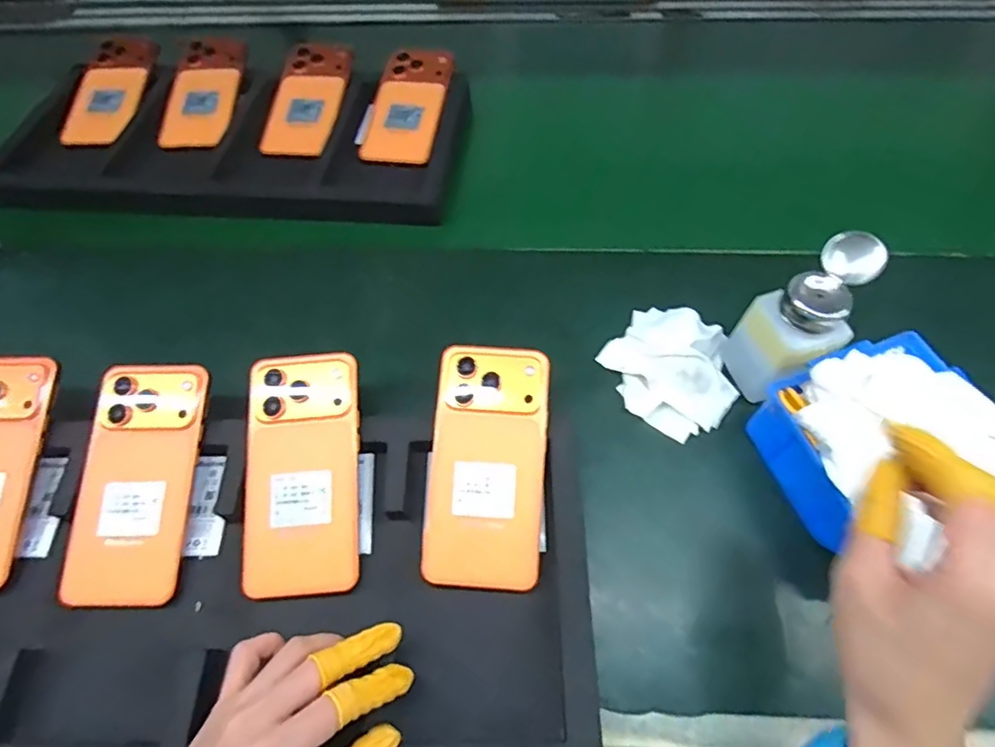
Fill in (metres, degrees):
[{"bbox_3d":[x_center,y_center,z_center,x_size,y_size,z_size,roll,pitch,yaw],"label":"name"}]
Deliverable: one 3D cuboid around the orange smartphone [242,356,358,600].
[{"bbox_3d":[-0.137,0.068,0.393,0.075,0.007,0.163,-2,76,-1],"label":"orange smartphone"}]

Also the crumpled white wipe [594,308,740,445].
[{"bbox_3d":[0.139,-0.005,0.448,0.104,0.029,0.093,34,65,19],"label":"crumpled white wipe"}]

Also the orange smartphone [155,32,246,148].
[{"bbox_3d":[-0.334,-0.327,0.643,0.076,0.017,0.174,6,72,4],"label":"orange smartphone"}]

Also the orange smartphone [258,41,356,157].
[{"bbox_3d":[-0.212,-0.311,0.631,0.078,0.009,0.170,8,69,1],"label":"orange smartphone"}]

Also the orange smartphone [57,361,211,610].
[{"bbox_3d":[-0.254,0.074,0.395,0.075,0.008,0.168,4,74,-4],"label":"orange smartphone"}]

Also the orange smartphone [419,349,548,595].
[{"bbox_3d":[-0.007,0.061,0.387,0.078,0.006,0.163,4,75,3],"label":"orange smartphone"}]

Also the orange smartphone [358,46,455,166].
[{"bbox_3d":[-0.099,-0.293,0.615,0.080,0.012,0.158,11,74,7],"label":"orange smartphone"}]

